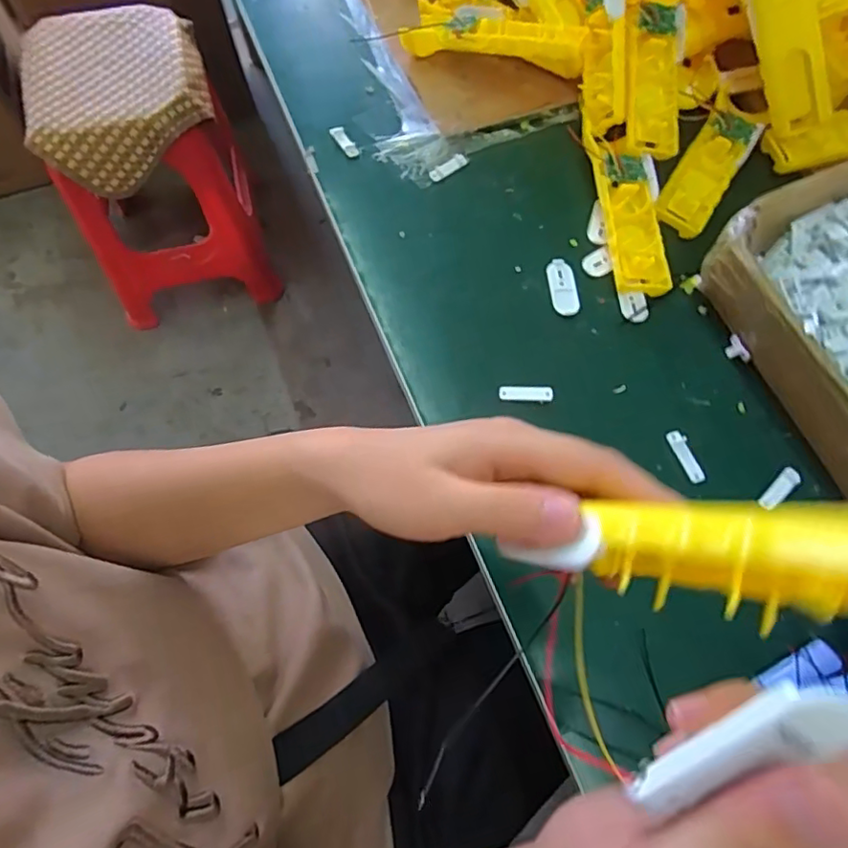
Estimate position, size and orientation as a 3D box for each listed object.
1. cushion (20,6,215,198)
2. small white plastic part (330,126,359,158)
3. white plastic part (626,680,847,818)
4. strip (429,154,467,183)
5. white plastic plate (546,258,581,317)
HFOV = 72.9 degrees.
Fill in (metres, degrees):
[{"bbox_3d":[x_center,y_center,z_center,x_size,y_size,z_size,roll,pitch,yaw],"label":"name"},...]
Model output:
[{"bbox_3d":[-0.522,-0.568,0.996,0.289,0.086,0.352,-16,68,-7],"label":"cushion"},{"bbox_3d":[-0.072,-0.253,0.515,0.011,0.008,0.036,-31,71,-13],"label":"small white plastic part"},{"bbox_3d":[0.075,0.078,0.138,0.056,0.007,0.017,-39,69,21],"label":"white plastic part"},{"bbox_3d":[0.021,-0.225,0.504,0.037,0.006,0.010,-33,71,-13],"label":"strip"},{"bbox_3d":[0.111,-0.109,0.458,0.022,0.004,0.052,-5,67,-3],"label":"white plastic plate"}]

